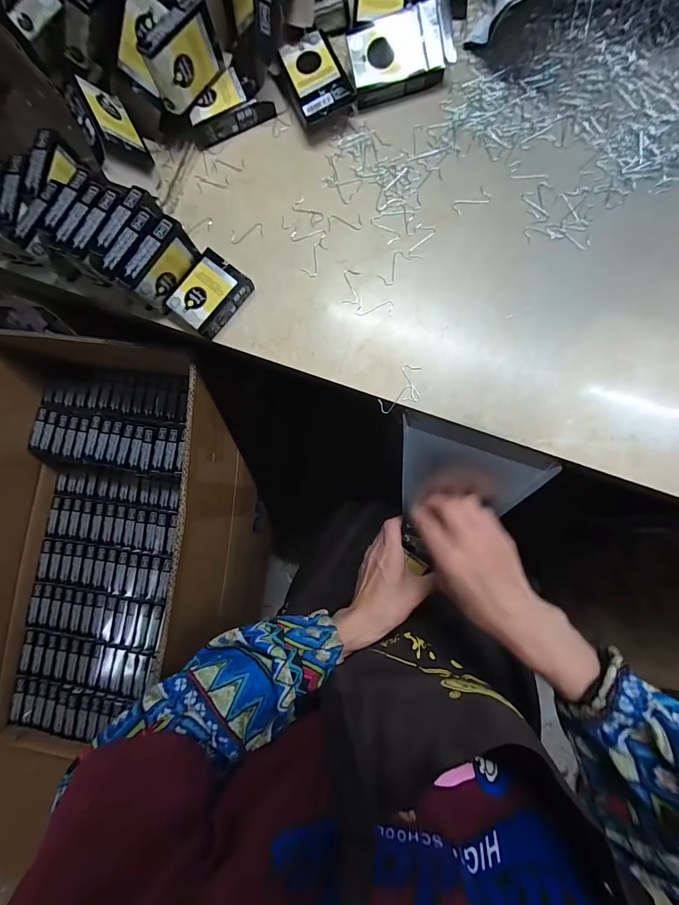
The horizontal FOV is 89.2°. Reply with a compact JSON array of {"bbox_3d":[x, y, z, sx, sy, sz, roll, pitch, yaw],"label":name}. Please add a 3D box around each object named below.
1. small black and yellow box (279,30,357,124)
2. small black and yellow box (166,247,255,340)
[{"bbox_3d":[-0.022,-0.379,0.353,0.056,0.023,0.084,-22,82,5],"label":"small black and yellow box"},{"bbox_3d":[-0.129,-0.158,0.345,0.056,0.024,0.071,37,90,10],"label":"small black and yellow box"}]

